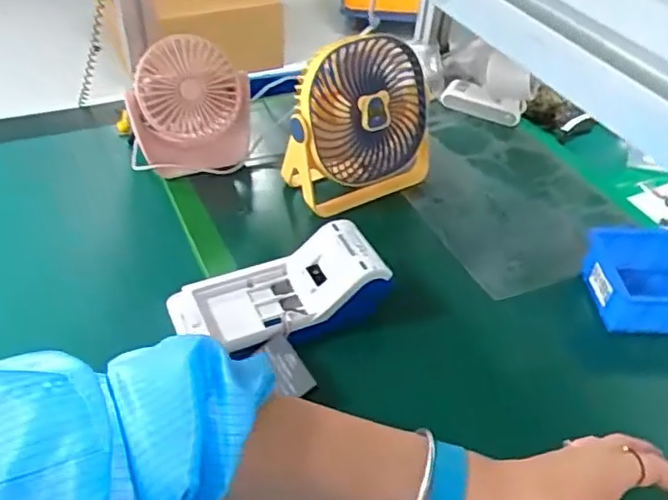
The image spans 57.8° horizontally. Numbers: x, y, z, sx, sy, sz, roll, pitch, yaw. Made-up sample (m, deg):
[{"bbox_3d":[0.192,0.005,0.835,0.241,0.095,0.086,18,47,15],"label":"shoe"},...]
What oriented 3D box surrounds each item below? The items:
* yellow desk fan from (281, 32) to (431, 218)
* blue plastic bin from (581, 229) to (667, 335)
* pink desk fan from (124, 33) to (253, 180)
[{"bbox_3d":[0.029,-0.135,0.644,0.155,0.167,0.068,-21,49,-25],"label":"yellow desk fan"},{"bbox_3d":[0.326,0.033,0.593,0.144,0.059,0.103,1,44,-5],"label":"blue plastic bin"},{"bbox_3d":[-0.155,-0.143,0.653,0.129,0.145,0.057,-4,44,-9],"label":"pink desk fan"}]

